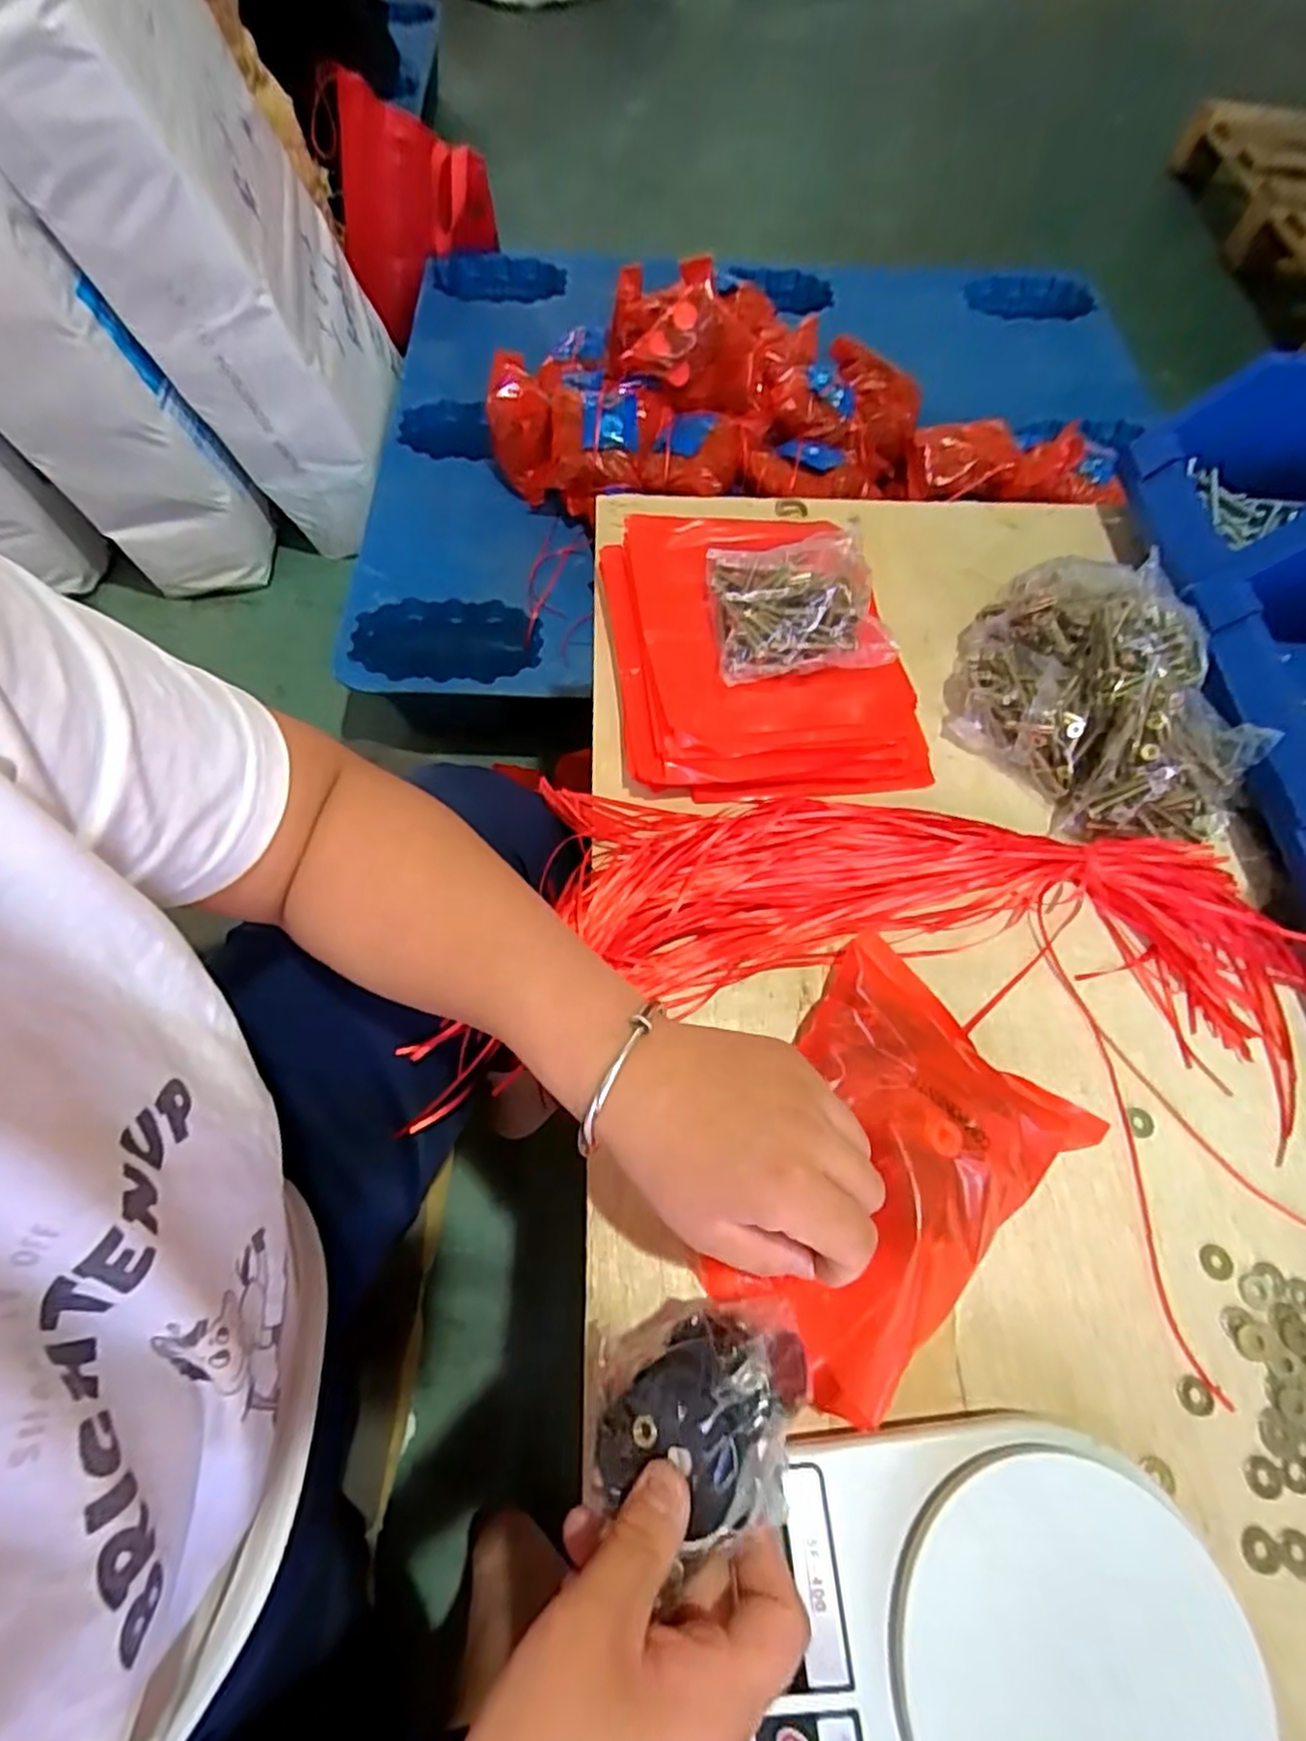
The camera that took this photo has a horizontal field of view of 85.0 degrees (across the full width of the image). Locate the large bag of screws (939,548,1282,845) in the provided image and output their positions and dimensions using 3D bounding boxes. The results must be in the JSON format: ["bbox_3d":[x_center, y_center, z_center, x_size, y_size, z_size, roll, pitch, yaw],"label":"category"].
[{"bbox_3d":[0.291,-0.119,0.468,0.168,0.066,0.198,-8,65,-5],"label":"large bag of screws"}]

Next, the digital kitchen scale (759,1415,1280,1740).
[{"bbox_3d":[0.118,0.307,0.273,0.199,0.043,0.146,-5,65,-4],"label":"digital kitchen scale"}]

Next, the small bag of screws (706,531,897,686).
[{"bbox_3d":[0.095,-0.177,0.478,0.108,0.045,0.098,-7,65,-5],"label":"small bag of screws"}]

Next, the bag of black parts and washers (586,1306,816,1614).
[{"bbox_3d":[0.017,0.213,0.279,0.086,0.045,0.074,-1,64,-2],"label":"bag of black parts and washers"}]

